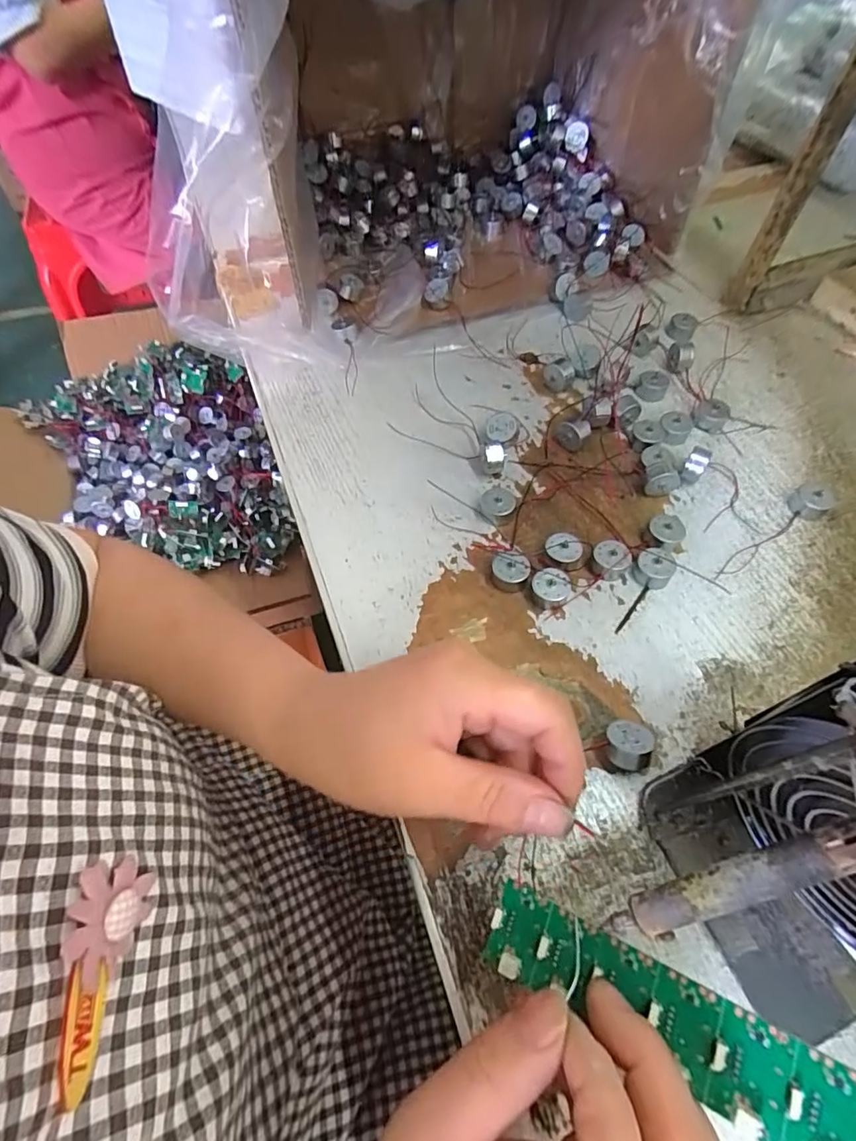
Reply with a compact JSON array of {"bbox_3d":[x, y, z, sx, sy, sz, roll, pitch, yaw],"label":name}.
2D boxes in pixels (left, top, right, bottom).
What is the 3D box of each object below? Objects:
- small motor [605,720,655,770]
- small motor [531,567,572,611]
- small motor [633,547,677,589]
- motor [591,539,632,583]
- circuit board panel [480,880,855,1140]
[{"bbox_3d":[0.104,0.091,0.267,0.022,0.020,0.024,0,58,0],"label":"small motor"},{"bbox_3d":[0.077,0.011,0.320,0.022,0.014,0.021,0,58,0],"label":"small motor"},{"bbox_3d":[0.145,-0.001,0.326,0.023,0.016,0.020,26,62,16],"label":"small motor"},{"bbox_3d":[0.118,-0.007,0.330,0.022,0.016,0.022,0,58,0],"label":"motor"},{"bbox_3d":[0.083,0.151,0.166,0.135,0.004,0.029,11,71,34],"label":"circuit board panel"}]

